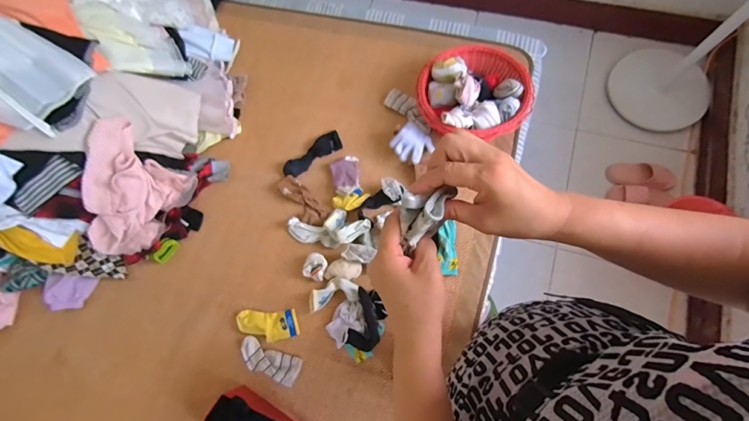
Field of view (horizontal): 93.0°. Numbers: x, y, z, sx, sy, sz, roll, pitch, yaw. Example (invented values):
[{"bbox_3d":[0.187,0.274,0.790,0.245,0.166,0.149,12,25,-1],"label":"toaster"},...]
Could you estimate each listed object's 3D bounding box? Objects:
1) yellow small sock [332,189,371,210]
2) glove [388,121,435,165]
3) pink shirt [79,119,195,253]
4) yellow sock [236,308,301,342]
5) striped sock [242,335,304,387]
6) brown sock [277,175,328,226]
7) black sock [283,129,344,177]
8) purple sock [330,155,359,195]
[{"bbox_3d":[-0.061,-0.025,0.934,0.099,0.027,0.048,-16,73,1],"label":"yellow small sock"},{"bbox_3d":[0.100,-0.177,0.927,0.092,0.034,0.097,39,81,15],"label":"glove"},{"bbox_3d":[-0.635,-0.039,0.917,0.189,0.186,0.307,28,78,13],"label":"pink shirt"},{"bbox_3d":[-0.263,0.285,0.885,0.153,0.026,0.072,-2,73,5],"label":"yellow sock"},{"bbox_3d":[-0.253,0.360,0.852,0.151,0.014,0.065,22,77,11],"label":"striped sock"},{"bbox_3d":[-0.193,-0.027,0.952,0.057,0.017,0.169,-39,74,-6],"label":"brown sock"},{"bbox_3d":[-0.174,-0.157,0.991,0.180,0.014,0.062,-34,73,-5],"label":"black sock"},{"bbox_3d":[-0.077,-0.093,0.958,0.082,0.038,0.112,-14,73,2],"label":"purple sock"}]

